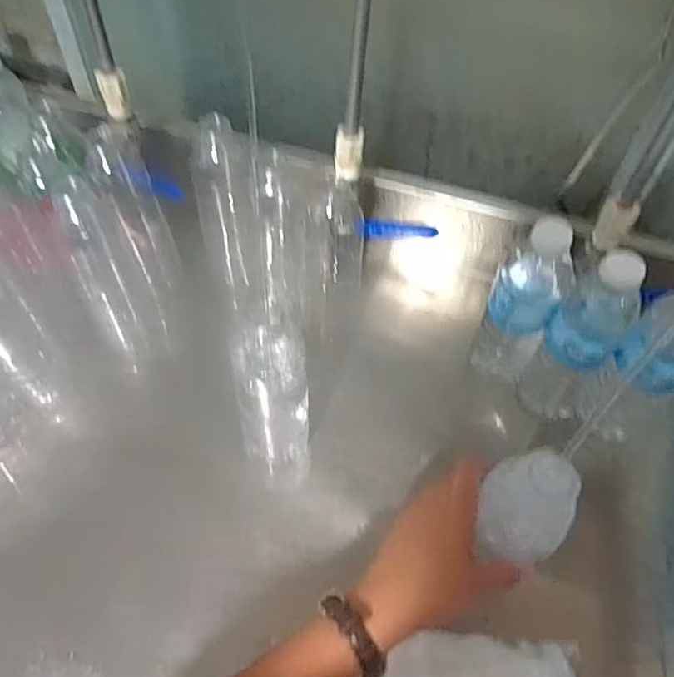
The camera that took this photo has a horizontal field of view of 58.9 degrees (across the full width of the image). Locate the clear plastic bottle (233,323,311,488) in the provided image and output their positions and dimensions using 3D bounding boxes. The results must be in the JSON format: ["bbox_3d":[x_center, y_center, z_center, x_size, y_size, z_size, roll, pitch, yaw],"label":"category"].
[{"bbox_3d":[-0.049,0.059,0.508,0.061,0.198,0.050,-15,56,-14],"label":"clear plastic bottle"}]

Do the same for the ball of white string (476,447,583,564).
[{"bbox_3d":[0.123,0.110,0.385,0.047,0.084,0.045,4,54,0],"label":"ball of white string"}]

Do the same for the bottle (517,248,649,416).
[{"bbox_3d":[0.215,0.007,0.538,0.058,0.212,0.056,34,59,20],"label":"bottle"}]

